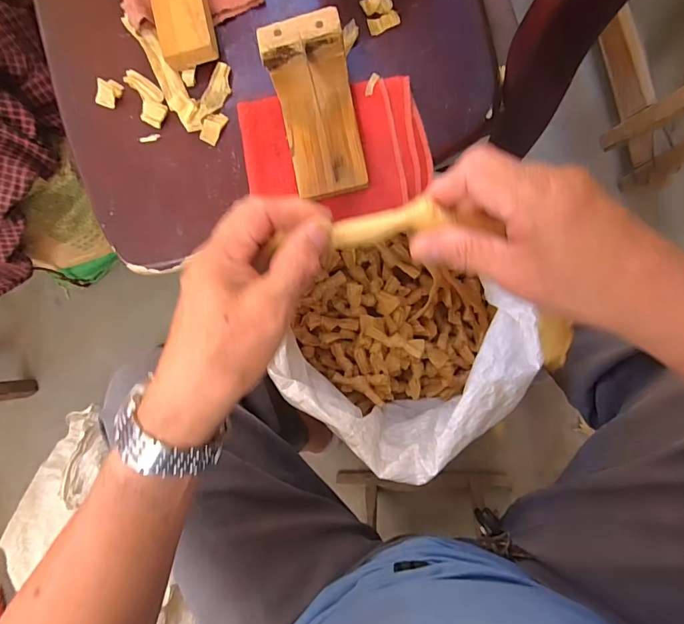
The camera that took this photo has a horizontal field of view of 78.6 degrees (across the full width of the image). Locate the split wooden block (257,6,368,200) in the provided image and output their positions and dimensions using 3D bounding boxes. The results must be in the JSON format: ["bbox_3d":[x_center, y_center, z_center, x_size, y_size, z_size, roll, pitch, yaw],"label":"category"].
[{"bbox_3d":[-0.020,-0.153,0.324,0.060,0.066,0.108,-10,89,6],"label":"split wooden block"}]

